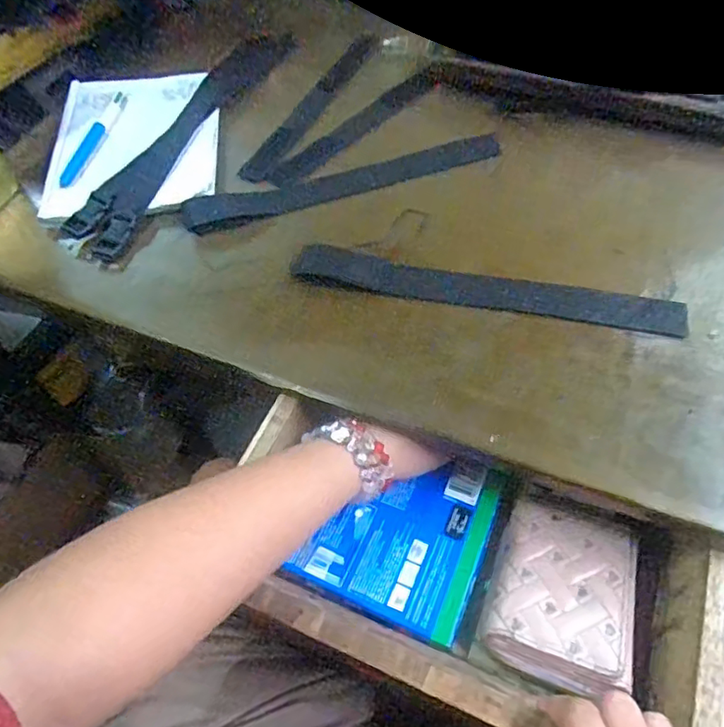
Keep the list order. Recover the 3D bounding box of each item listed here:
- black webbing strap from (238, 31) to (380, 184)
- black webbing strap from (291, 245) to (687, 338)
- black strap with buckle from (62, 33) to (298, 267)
[{"bbox_3d":[-0.045,-0.255,0.546,0.030,0.009,0.241,22,61,14],"label":"black webbing strap"},{"bbox_3d":[0.090,-0.054,0.415,0.278,0.008,0.036,8,56,9],"label":"black webbing strap"},{"bbox_3d":[-0.157,-0.214,0.512,0.053,0.017,0.306,19,59,16],"label":"black strap with buckle"}]

